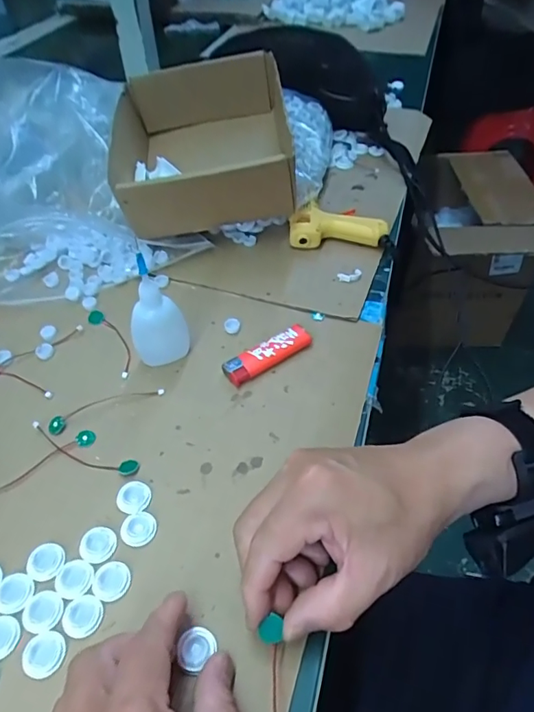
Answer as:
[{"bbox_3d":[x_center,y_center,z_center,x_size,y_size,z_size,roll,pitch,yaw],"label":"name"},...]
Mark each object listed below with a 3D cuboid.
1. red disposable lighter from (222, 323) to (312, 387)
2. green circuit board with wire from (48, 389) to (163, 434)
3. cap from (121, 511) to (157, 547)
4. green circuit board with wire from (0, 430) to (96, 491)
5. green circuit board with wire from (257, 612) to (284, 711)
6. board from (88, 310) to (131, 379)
[{"bbox_3d":[0.002,-0.001,0.422,0.082,0.012,0.025,-25,53,-21],"label":"red disposable lighter"},{"bbox_3d":[-0.128,0.039,0.391,0.090,0.004,0.018,-21,51,-18],"label":"green circuit board with wire"},{"bbox_3d":[-0.085,0.115,0.326,0.022,0.004,0.022,0,48,0],"label":"cap"},{"bbox_3d":[-0.172,0.080,0.358,0.093,0.004,0.015,-28,54,-23],"label":"green circuit board with wire"},{"bbox_3d":[0.004,0.184,0.245,0.012,0.019,0.093,-2,46,-2],"label":"green circuit board with wire"},{"bbox_3d":[-0.138,-0.014,0.440,0.019,0.005,0.089,-26,53,-22],"label":"board"}]

